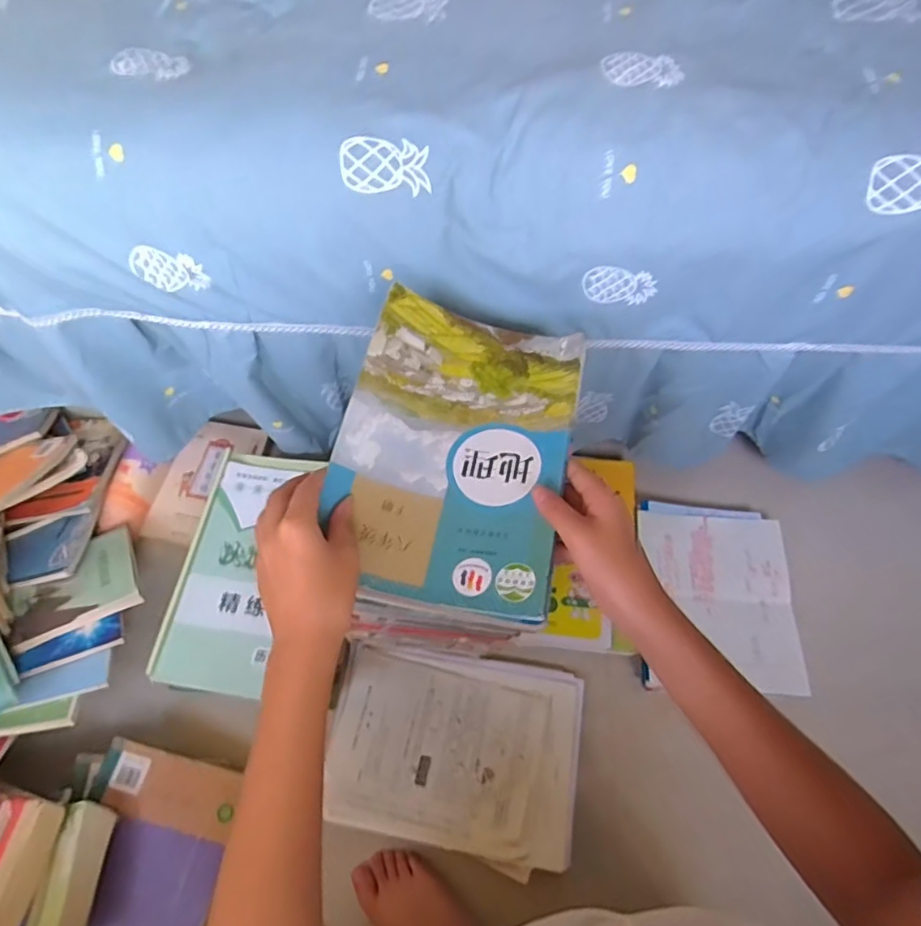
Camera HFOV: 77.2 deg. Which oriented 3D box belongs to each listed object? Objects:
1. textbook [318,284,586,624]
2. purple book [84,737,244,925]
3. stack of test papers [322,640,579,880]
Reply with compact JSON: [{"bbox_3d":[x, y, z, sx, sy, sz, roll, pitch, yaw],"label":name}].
[{"bbox_3d":[-0.002,-0.017,0.467,0.175,0.028,0.263,14,64,1],"label":"textbook"},{"bbox_3d":[-0.373,0.485,0.674,0.178,0.027,0.268,22,66,-12],"label":"purple book"},{"bbox_3d":[-0.009,0.356,0.735,0.310,0.048,0.222,10,63,6],"label":"stack of test papers"}]

